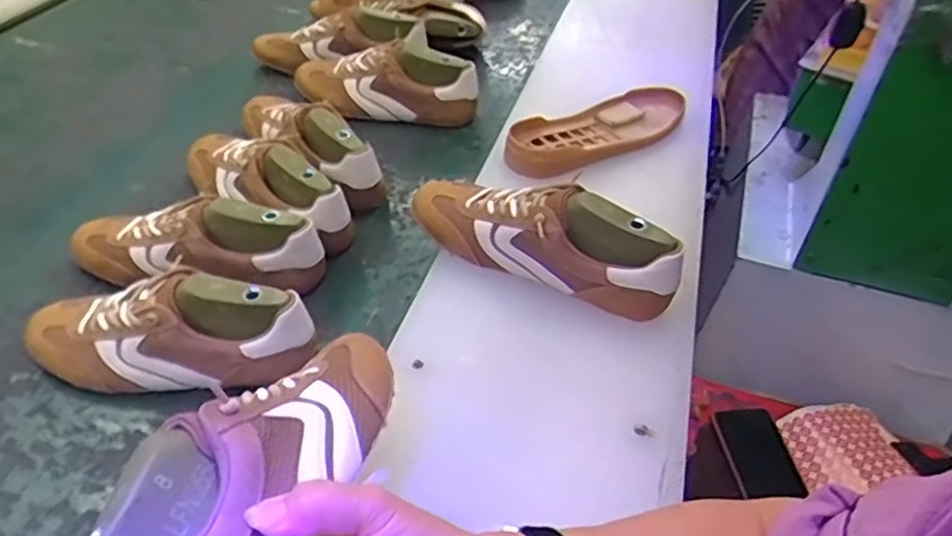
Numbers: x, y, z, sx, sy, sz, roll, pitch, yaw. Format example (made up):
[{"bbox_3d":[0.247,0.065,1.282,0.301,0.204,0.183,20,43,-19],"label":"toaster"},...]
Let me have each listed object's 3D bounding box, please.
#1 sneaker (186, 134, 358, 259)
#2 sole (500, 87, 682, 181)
[{"bbox_3d":[-0.239,-0.102,0.750,0.254,0.078,0.079,29,49,26],"label":"sneaker"},{"bbox_3d":[0.145,-0.168,0.798,0.254,0.033,0.084,-23,49,-25],"label":"sole"}]

